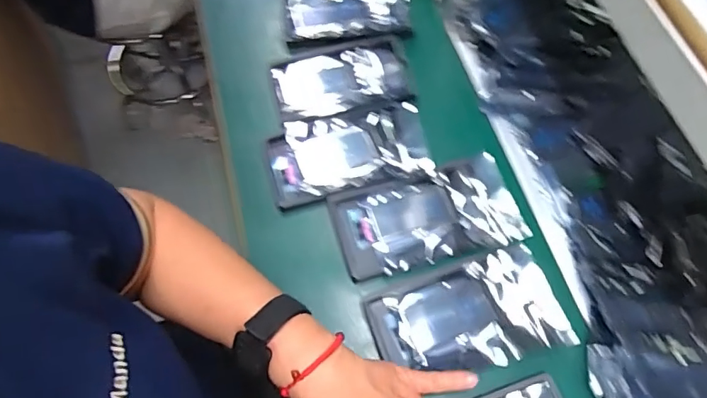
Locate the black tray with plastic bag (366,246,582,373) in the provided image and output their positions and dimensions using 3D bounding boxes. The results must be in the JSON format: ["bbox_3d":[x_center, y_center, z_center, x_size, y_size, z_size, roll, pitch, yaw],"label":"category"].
[{"bbox_3d":[0.103,0.109,0.451,0.167,0.023,0.096,-14,66,-6],"label":"black tray with plastic bag"}]

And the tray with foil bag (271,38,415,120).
[{"bbox_3d":[-0.013,-0.137,0.570,0.155,0.020,0.093,-11,65,-5],"label":"tray with foil bag"}]

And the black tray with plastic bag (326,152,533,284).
[{"bbox_3d":[0.072,0.017,0.491,0.175,0.018,0.096,-13,66,-5],"label":"black tray with plastic bag"}]

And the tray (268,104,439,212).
[{"bbox_3d":[-0.005,-0.052,0.528,0.169,0.014,0.094,-12,66,-5],"label":"tray"}]

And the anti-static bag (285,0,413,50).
[{"bbox_3d":[-0.007,-0.234,0.614,0.153,0.015,0.097,-5,65,-1],"label":"anti-static bag"}]

